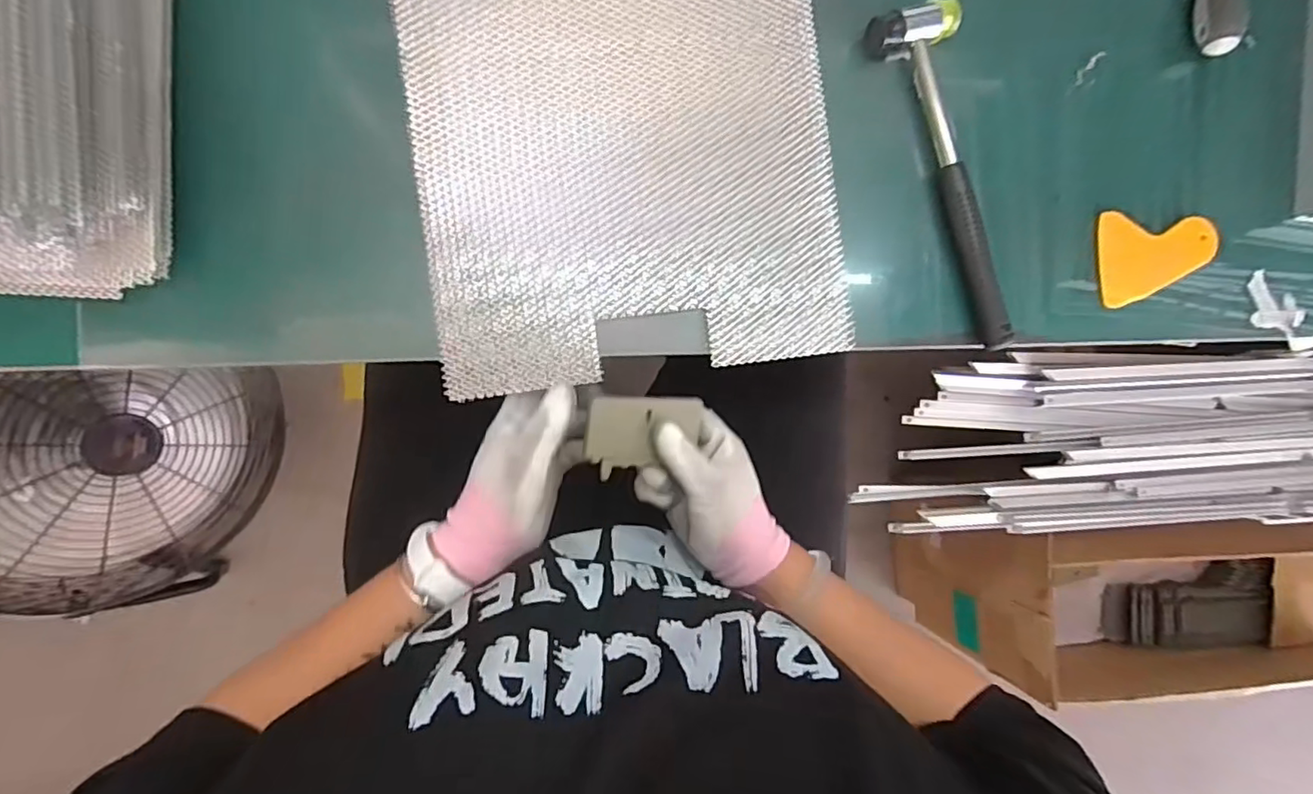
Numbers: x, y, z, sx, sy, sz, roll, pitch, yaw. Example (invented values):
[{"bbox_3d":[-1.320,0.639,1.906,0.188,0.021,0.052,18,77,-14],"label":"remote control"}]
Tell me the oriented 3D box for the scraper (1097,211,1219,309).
[{"bbox_3d":[0.385,-0.104,0.460,0.094,0.012,0.069,1,95,-9],"label":"scraper"}]

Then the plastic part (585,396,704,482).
[{"bbox_3d":[-0.008,0.027,0.419,0.083,0.006,0.055,2,98,-24],"label":"plastic part"}]

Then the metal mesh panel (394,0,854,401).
[{"bbox_3d":[-0.018,-0.178,0.398,0.269,0.013,0.323,-7,91,-8],"label":"metal mesh panel"}]

